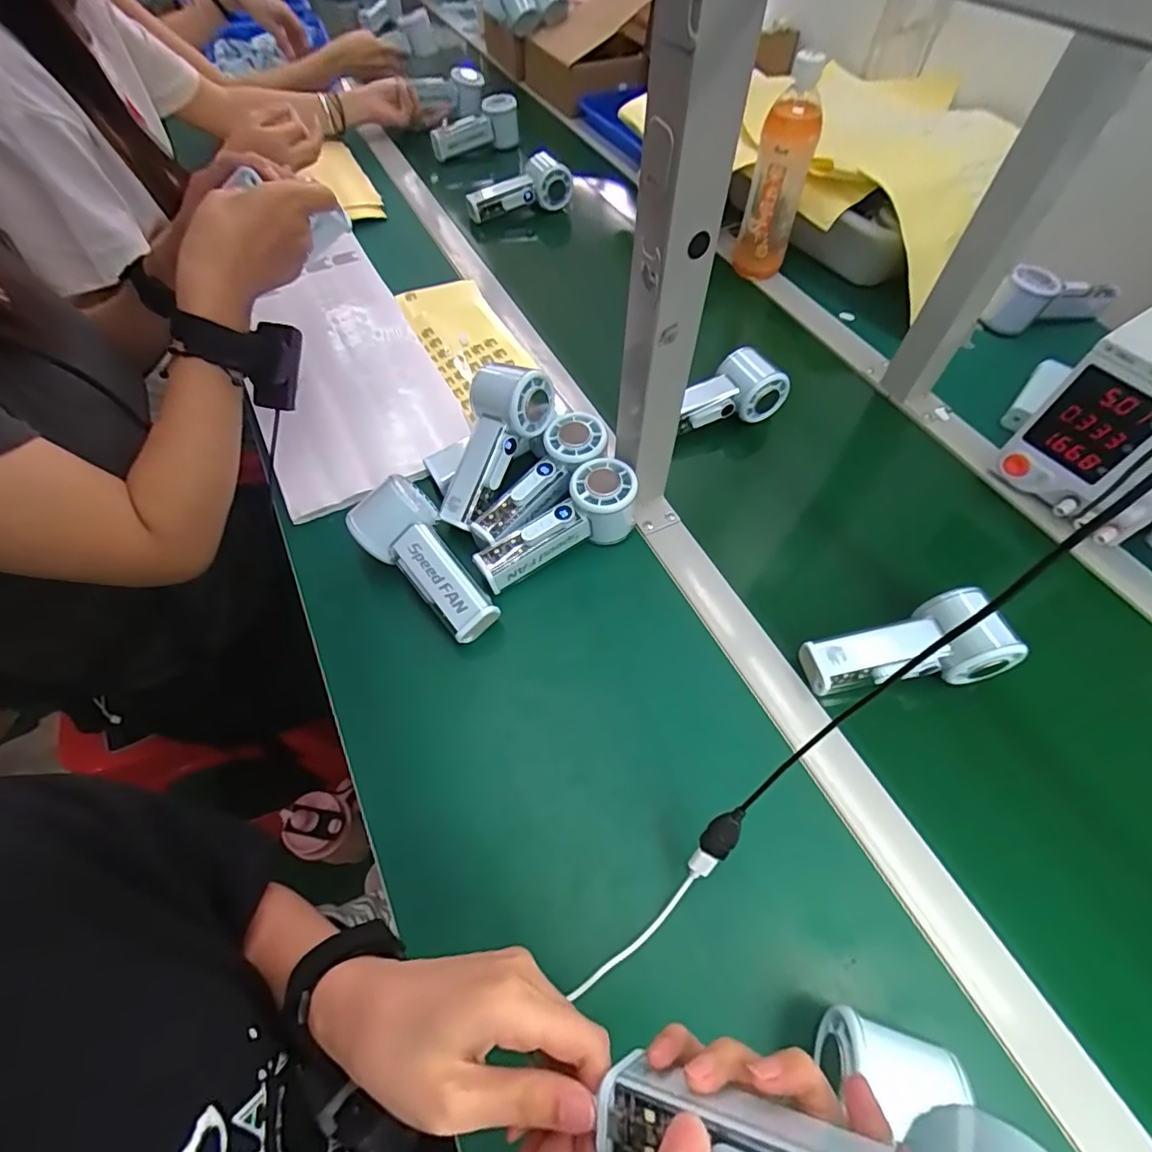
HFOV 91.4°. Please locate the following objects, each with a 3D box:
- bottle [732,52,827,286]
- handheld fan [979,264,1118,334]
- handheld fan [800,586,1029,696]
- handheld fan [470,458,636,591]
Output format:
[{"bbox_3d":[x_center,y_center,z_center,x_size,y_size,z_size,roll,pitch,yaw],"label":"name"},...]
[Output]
[{"bbox_3d":[0.243,-0.474,0.669,0.061,0.211,0.065,17,58,10],"label":"bottle"},{"bbox_3d":[0.581,-0.336,0.676,0.164,0.063,0.041,-12,58,-9],"label":"handheld fan"},{"bbox_3d":[0.253,0.055,0.438,0.147,0.044,0.059,-14,57,8],"label":"handheld fan"},{"bbox_3d":[-0.017,-0.045,0.485,0.151,0.054,0.060,-23,60,-15],"label":"handheld fan"}]

